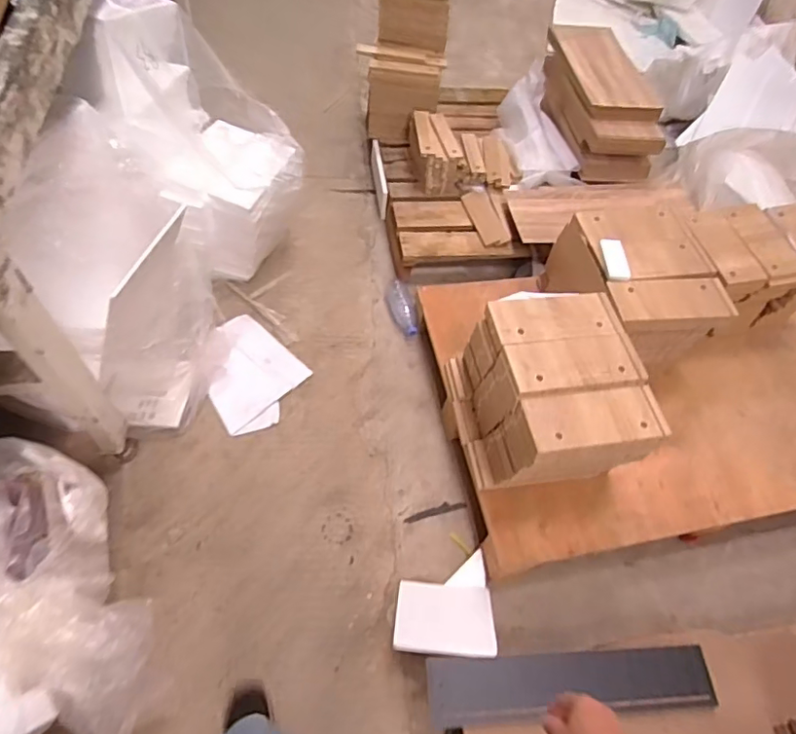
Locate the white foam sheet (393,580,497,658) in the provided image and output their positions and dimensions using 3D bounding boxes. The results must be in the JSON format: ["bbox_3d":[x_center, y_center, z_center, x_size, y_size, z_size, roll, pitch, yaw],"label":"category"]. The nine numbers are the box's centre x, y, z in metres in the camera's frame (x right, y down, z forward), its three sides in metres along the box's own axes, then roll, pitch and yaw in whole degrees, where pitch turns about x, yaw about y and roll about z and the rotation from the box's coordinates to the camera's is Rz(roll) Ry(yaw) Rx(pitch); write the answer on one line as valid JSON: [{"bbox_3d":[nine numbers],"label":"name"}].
[{"bbox_3d":[0.101,0.537,1.177,0.205,0.017,0.208,4,16,4],"label":"white foam sheet"}]

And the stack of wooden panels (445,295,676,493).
[{"bbox_3d":[0.341,0.063,1.281,0.338,0.282,0.391,-5,58,-11],"label":"stack of wooden panels"}]

